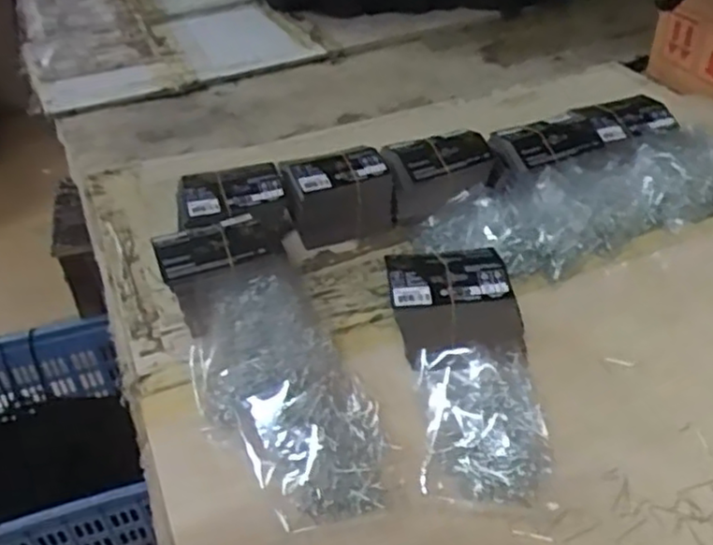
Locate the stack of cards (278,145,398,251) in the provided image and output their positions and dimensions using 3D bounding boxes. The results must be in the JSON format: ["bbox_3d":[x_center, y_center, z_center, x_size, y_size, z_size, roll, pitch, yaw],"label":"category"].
[{"bbox_3d":[-0.018,-0.076,0.741,0.107,0.081,0.051,-11,40,-9],"label":"stack of cards"}]

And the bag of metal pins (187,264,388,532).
[{"bbox_3d":[-0.057,0.093,0.558,0.117,0.055,0.223,-21,43,-20],"label":"bag of metal pins"}]

